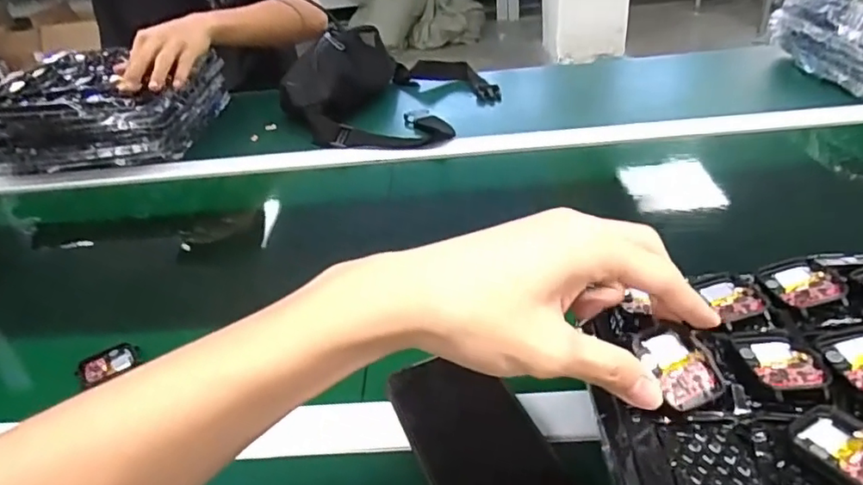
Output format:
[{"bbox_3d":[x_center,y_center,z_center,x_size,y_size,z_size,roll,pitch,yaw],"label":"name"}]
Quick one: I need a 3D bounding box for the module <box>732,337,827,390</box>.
[{"bbox_3d":[0.179,0.062,0.299,0.035,0.004,0.038,-6,34,1],"label":"module"}]

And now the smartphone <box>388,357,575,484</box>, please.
[{"bbox_3d":[0.031,0.133,0.368,0.075,0.013,0.157,-18,35,-17],"label":"smartphone"}]

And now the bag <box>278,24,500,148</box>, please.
[{"bbox_3d":[-0.062,-0.250,0.882,0.279,0.106,0.320,11,37,24],"label":"bag"}]

